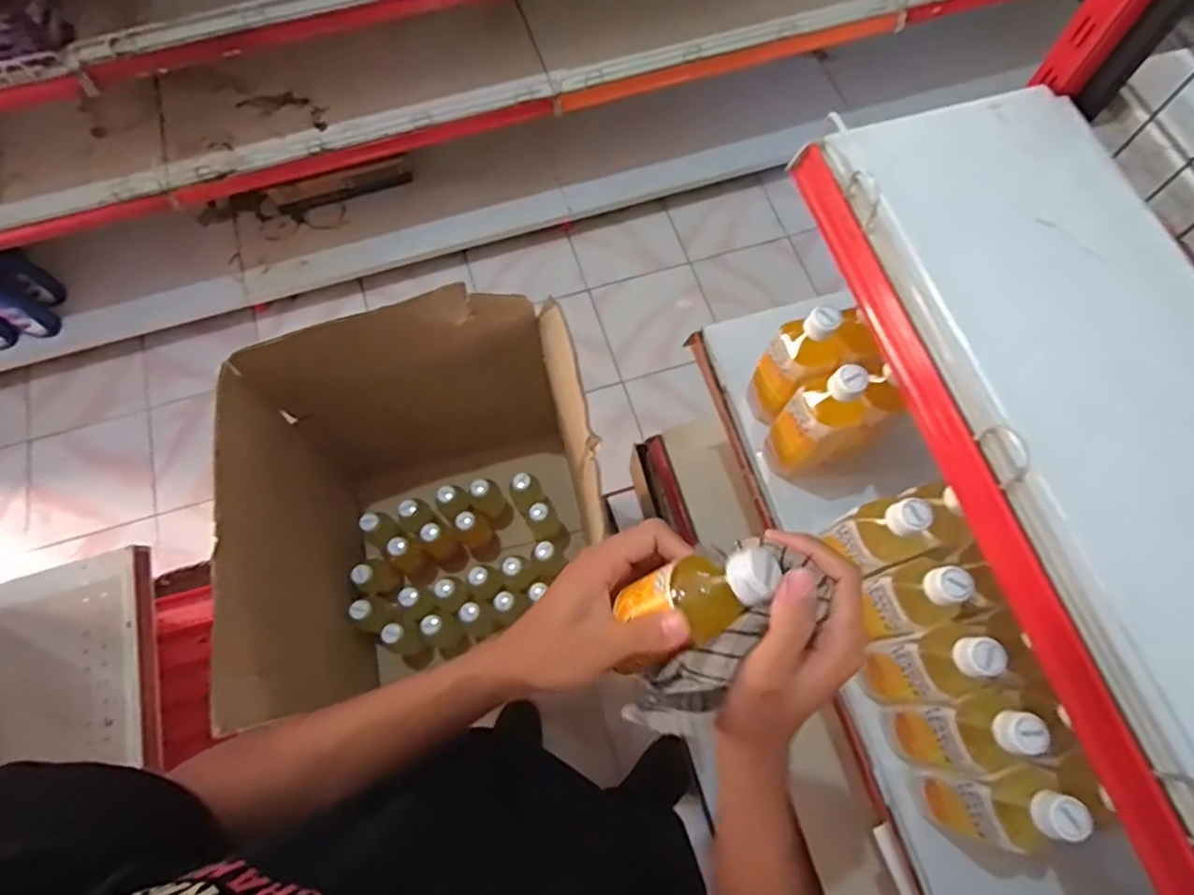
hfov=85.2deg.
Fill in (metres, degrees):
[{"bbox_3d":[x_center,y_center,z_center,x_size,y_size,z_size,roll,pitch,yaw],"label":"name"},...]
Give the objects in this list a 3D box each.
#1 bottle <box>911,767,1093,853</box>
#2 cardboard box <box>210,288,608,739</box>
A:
[{"bbox_3d":[0.350,0.314,0.565,0.064,0.181,0.058,-15,70,-5],"label":"bottle"},{"bbox_3d":[-0.216,0.072,0.897,0.417,0.417,0.381,-17,70,-6],"label":"cardboard box"}]

